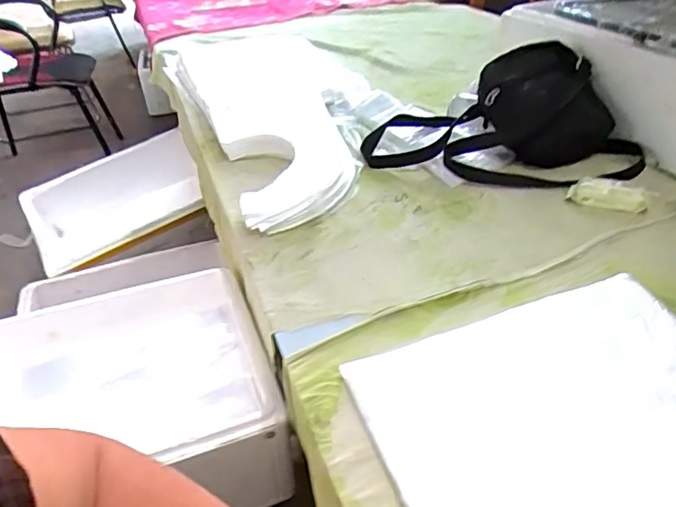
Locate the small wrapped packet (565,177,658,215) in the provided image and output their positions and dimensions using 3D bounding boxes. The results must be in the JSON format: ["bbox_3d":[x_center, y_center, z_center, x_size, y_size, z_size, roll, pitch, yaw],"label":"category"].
[{"bbox_3d":[0.339,-0.075,0.678,0.093,0.018,0.047,17,42,29],"label":"small wrapped packet"}]

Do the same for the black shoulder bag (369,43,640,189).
[{"bbox_3d":[0.230,-0.197,0.786,0.377,0.129,0.213,1,36,10],"label":"black shoulder bag"}]

